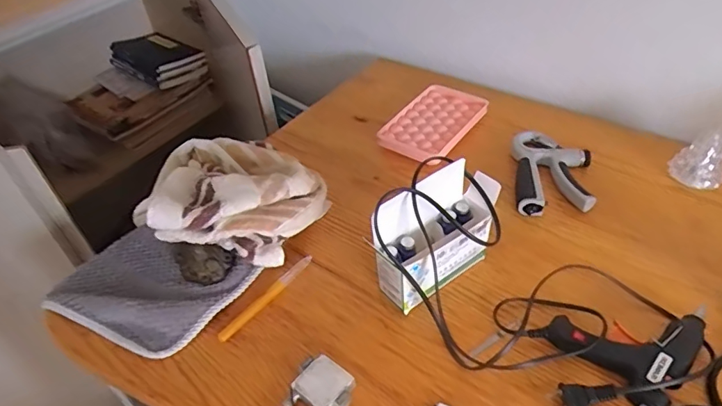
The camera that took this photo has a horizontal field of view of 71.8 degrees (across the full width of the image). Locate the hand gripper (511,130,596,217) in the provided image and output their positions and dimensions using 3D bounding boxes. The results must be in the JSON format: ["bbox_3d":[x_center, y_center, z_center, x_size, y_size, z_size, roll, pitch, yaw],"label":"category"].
[{"bbox_3d":[0.240,-0.039,0.627,0.091,0.021,0.146,3,45,9],"label":"hand gripper"}]

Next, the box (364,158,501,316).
[{"bbox_3d":[0.079,0.032,0.498,0.134,0.117,0.052,-28,48,-22],"label":"box"}]

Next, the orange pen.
[{"bbox_3d":[-0.099,0.098,0.525,0.014,0.010,0.128,28,53,30],"label":"orange pen"}]

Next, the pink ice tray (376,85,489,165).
[{"bbox_3d":[0.105,-0.116,0.719,0.102,0.019,0.159,26,52,28],"label":"pink ice tray"}]

